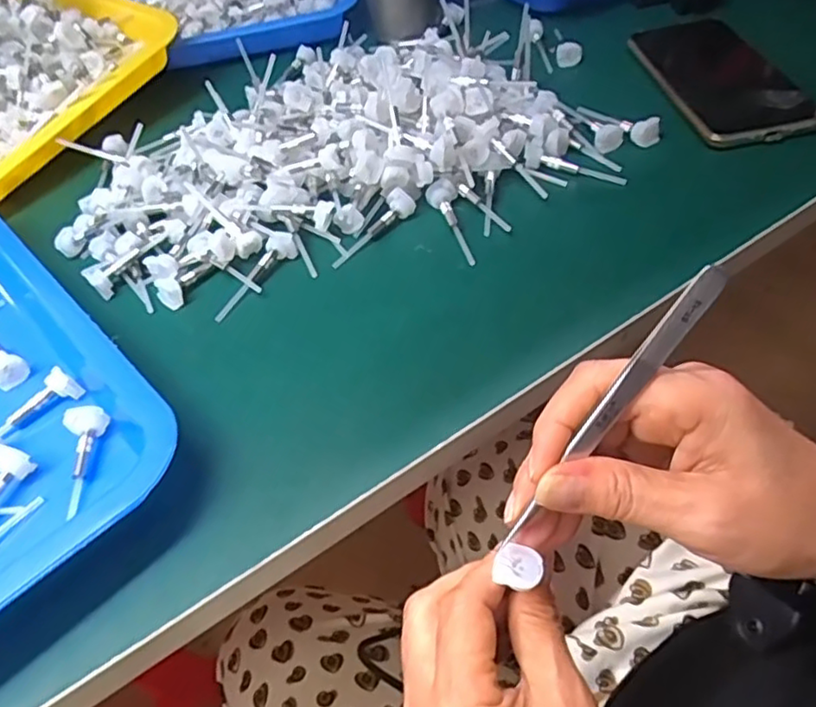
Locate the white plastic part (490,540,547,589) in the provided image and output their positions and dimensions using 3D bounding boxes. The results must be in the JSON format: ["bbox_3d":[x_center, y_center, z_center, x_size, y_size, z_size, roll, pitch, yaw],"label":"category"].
[{"bbox_3d":[0.044,0.082,0.252,0.019,0.004,0.016,14,56,15],"label":"white plastic part"}]

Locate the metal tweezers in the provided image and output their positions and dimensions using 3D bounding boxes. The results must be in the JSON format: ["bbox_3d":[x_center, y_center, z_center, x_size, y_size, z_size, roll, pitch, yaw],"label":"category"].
[{"bbox_3d":[0.070,0.025,0.232,0.008,0.007,0.131,43,112,30],"label":"metal tweezers"}]

